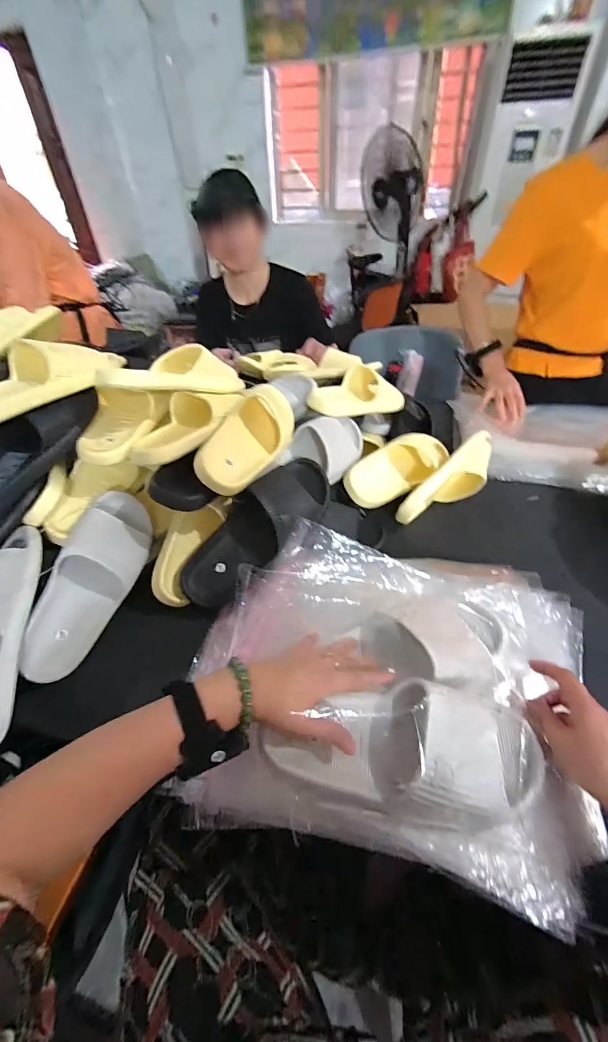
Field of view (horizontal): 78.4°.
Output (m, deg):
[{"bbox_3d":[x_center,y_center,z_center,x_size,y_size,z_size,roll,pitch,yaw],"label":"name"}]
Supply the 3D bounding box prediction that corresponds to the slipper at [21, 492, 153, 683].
[{"bbox_3d":[-0.302,0.085,0.531,0.078,0.111,0.269,-10,56,46],"label":"slipper"}]

